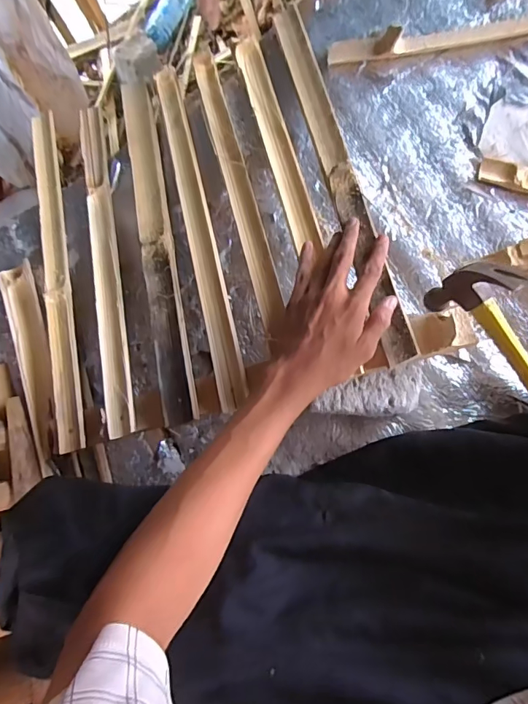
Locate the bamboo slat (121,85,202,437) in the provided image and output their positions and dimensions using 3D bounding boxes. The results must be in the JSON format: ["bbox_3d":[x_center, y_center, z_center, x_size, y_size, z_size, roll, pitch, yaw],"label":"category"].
[{"bbox_3d":[-0.144,-0.155,0.601,0.042,0.017,0.505,-13,73,5],"label":"bamboo slat"}]

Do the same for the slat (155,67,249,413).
[{"bbox_3d":[-0.087,-0.173,0.592,0.035,0.012,0.504,-14,72,5],"label":"slat"}]

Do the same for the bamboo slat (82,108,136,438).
[{"bbox_3d":[-0.219,-0.136,0.624,0.037,0.012,0.506,-13,72,5],"label":"bamboo slat"}]

